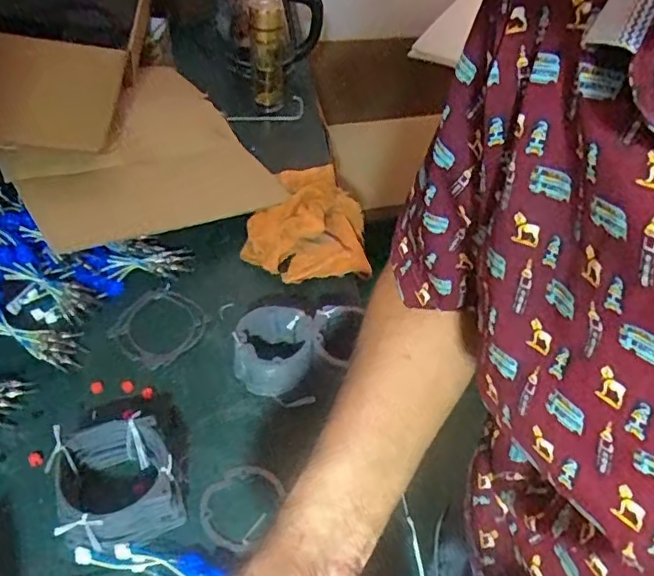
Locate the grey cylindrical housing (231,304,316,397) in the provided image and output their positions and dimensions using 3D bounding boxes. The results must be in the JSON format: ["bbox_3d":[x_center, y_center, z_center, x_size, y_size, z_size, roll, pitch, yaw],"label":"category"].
[{"bbox_3d":[-0.071,0.085,0.753,0.111,0.072,0.094,-9,46,-8],"label":"grey cylindrical housing"}]

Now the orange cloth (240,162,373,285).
[{"bbox_3d":[-0.036,-0.109,0.968,0.207,0.091,0.248,-3,45,-2],"label":"orange cloth"}]

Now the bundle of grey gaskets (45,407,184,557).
[{"bbox_3d":[-0.233,0.215,0.621,0.121,0.069,0.122,-17,47,-15],"label":"bundle of grey gaskets"}]

